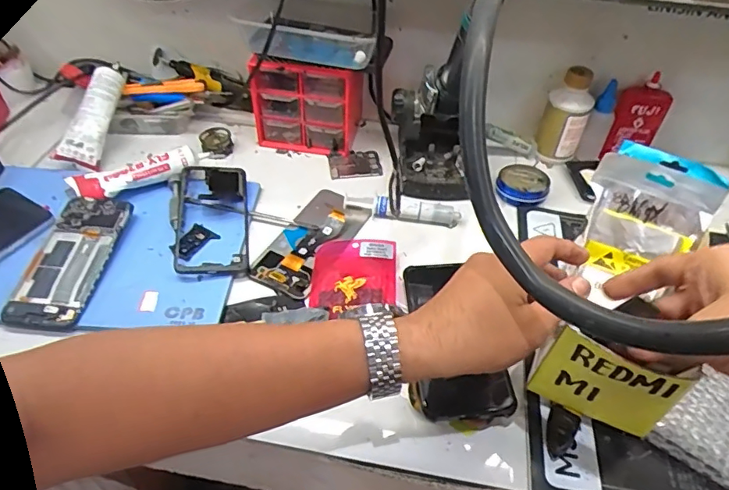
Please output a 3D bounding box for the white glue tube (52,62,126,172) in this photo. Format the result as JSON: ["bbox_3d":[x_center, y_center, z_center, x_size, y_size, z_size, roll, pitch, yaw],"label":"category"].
[{"bbox_3d":[-0.345,-0.169,0.666,0.067,0.024,0.161,1,60,-1],"label":"white glue tube"}]

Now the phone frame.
[{"bbox_3d":[-0.170,-0.029,0.574,0.084,0.016,0.155,-4,46,-12],"label":"phone frame"}]

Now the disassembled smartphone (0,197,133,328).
[{"bbox_3d":[-0.301,0.012,0.535,0.080,0.014,0.156,3,46,0],"label":"disassembled smartphone"}]

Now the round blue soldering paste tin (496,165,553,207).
[{"bbox_3d":[0.195,-0.076,0.637,0.060,0.017,0.063,1,47,-1],"label":"round blue soldering paste tin"}]

